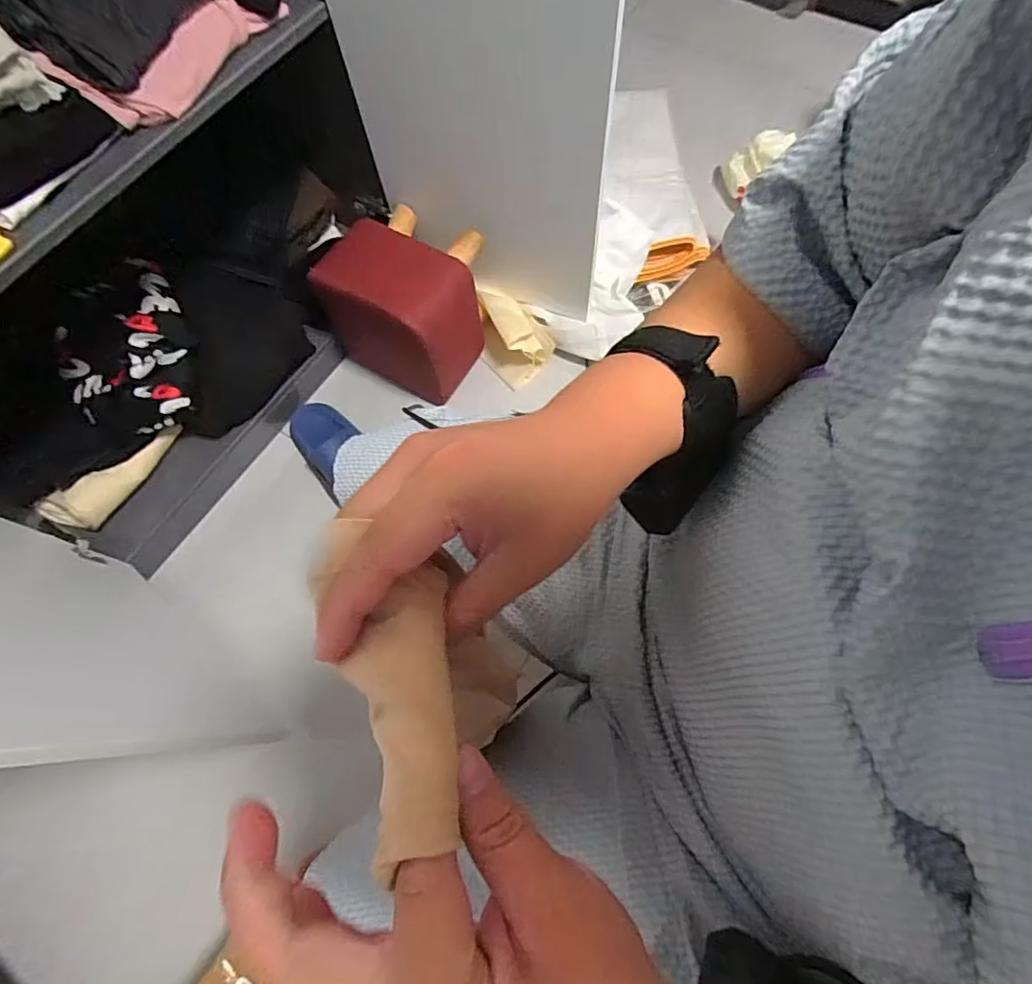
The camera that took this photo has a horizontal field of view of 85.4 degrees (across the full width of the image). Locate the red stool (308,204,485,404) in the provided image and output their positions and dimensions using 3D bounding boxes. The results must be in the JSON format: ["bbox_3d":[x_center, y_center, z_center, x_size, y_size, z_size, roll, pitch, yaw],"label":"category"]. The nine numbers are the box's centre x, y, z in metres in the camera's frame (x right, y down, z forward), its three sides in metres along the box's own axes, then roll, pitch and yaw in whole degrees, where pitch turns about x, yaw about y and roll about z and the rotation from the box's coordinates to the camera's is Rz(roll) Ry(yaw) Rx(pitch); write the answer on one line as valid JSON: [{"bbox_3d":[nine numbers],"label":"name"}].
[{"bbox_3d":[-0.194,-0.363,1.078,0.249,0.251,0.223,31,73,14],"label":"red stool"}]

